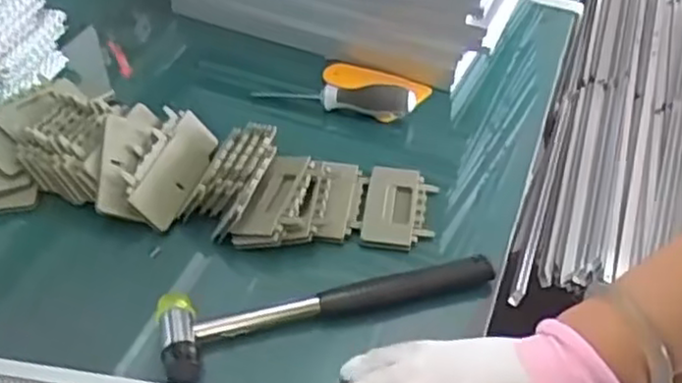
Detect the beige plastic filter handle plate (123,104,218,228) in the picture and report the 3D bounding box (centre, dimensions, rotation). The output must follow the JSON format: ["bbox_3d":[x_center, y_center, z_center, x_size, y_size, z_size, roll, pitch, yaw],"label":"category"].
[{"bbox_3d":[-0.141,-0.024,0.602,0.011,0.055,0.111,-22,33,36],"label":"beige plastic filter handle plate"}]

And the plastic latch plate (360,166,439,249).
[{"bbox_3d":[0.048,0.014,0.592,0.056,0.016,0.082,6,45,7],"label":"plastic latch plate"}]

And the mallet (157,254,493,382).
[{"bbox_3d":[-0.008,0.074,0.513,0.239,0.022,0.058,-14,46,-13],"label":"mallet"}]

